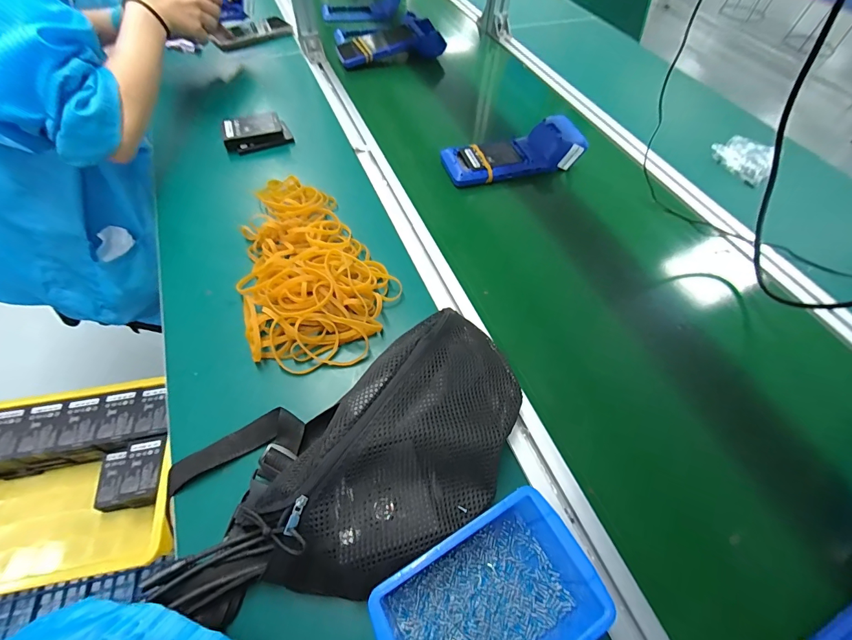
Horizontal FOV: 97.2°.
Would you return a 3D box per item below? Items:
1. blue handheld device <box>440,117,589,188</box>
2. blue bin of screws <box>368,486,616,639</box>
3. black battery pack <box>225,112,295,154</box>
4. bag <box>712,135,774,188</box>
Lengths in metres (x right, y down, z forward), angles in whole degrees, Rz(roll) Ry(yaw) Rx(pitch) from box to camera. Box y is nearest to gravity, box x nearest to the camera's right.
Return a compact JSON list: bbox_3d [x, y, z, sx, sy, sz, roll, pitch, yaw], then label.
[{"bbox_3d":[0.136,-0.271,0.600,0.223,0.050,0.083,-12,59,-10],"label":"blue handheld device"},{"bbox_3d":[0.044,0.207,0.275,0.149,0.053,0.098,-26,62,-18],"label":"blue bin of screws"},{"bbox_3d":[-0.278,-0.309,0.620,0.102,0.033,0.059,-17,60,-13],"label":"black battery pack"},{"bbox_3d":[0.542,-0.279,0.640,0.092,0.029,0.114,39,64,20],"label":"bag"}]

